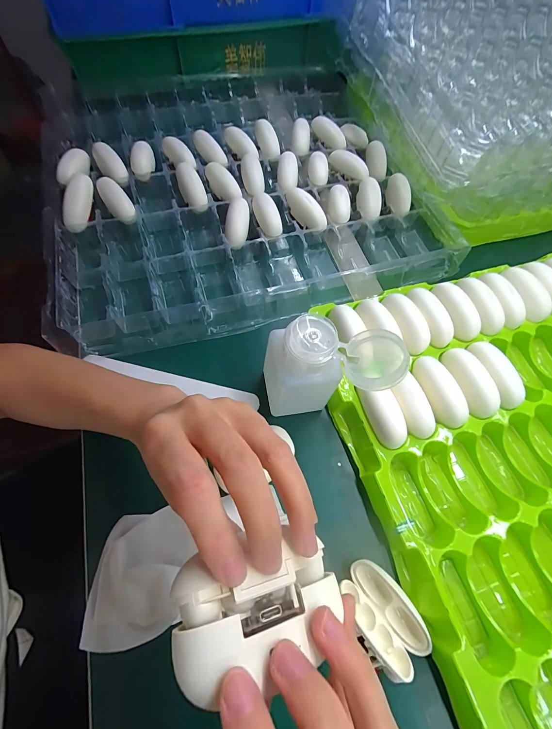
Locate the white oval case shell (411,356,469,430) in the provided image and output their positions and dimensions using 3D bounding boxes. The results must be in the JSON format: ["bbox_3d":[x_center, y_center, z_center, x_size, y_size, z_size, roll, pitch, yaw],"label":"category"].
[{"bbox_3d":[0.146,0.024,0.276,0.024,0.021,0.066,-21,80,-13],"label":"white oval case shell"}]

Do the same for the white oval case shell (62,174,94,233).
[{"bbox_3d":[-0.228,-0.185,0.355,0.029,0.022,0.063,-2,65,-4],"label":"white oval case shell"}]

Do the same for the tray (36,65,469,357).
[{"bbox_3d":[-0.052,-0.258,0.419,0.458,0.052,0.476,-13,66,-9],"label":"tray"}]

